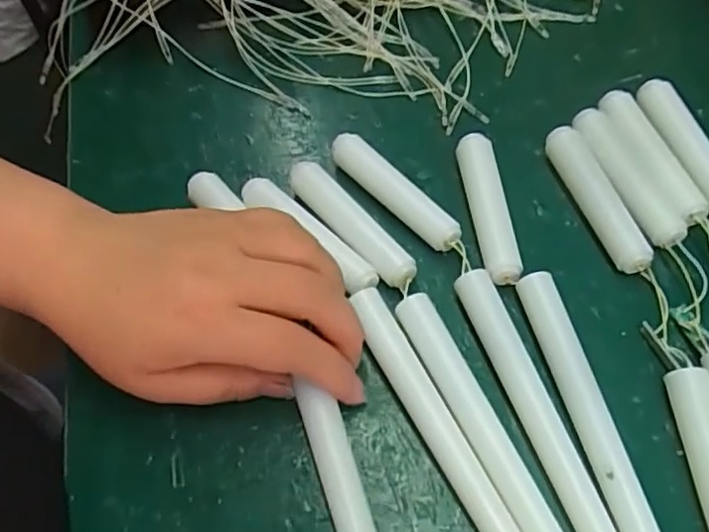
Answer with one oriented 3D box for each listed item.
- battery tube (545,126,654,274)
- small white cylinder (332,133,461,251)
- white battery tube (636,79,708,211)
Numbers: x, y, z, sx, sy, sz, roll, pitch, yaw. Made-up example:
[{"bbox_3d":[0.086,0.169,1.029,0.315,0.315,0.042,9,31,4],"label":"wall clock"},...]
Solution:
[{"bbox_3d":[0.124,-0.036,0.318,0.016,0.020,0.090,-13,55,-5],"label":"battery tube"},{"bbox_3d":[0.021,-0.039,0.329,0.017,0.020,0.091,-34,59,-18],"label":"small white cylinder"},{"bbox_3d":[0.182,-0.066,0.336,0.017,0.021,0.093,-9,55,-2],"label":"white battery tube"}]

